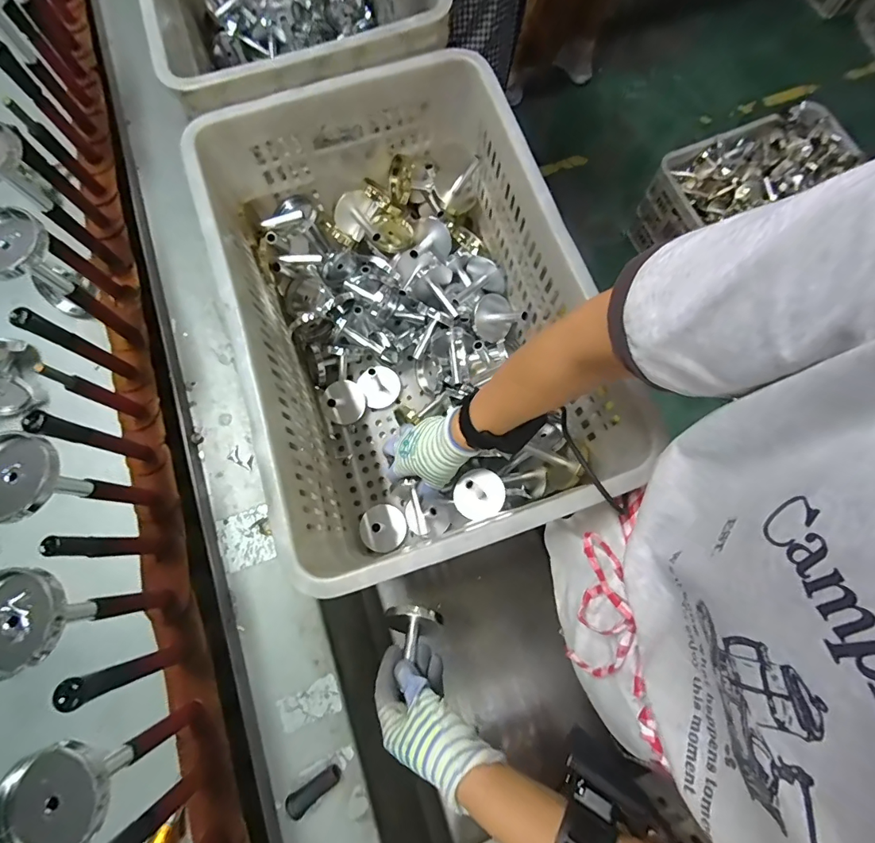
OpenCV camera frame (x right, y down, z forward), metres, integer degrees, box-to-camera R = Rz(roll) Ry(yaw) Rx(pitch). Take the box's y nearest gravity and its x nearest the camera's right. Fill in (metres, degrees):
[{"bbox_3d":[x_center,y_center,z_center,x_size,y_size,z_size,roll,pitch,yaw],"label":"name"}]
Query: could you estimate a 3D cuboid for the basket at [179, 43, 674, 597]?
[{"bbox_3d":[-0.041,-0.135,0.587,0.343,0.290,0.570,-18,76,-3],"label":"basket"}]

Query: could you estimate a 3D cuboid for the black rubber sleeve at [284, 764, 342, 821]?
[{"bbox_3d":[-0.119,0.357,0.432,0.054,0.018,0.019,-37,78,-7],"label":"black rubber sleeve"}]

